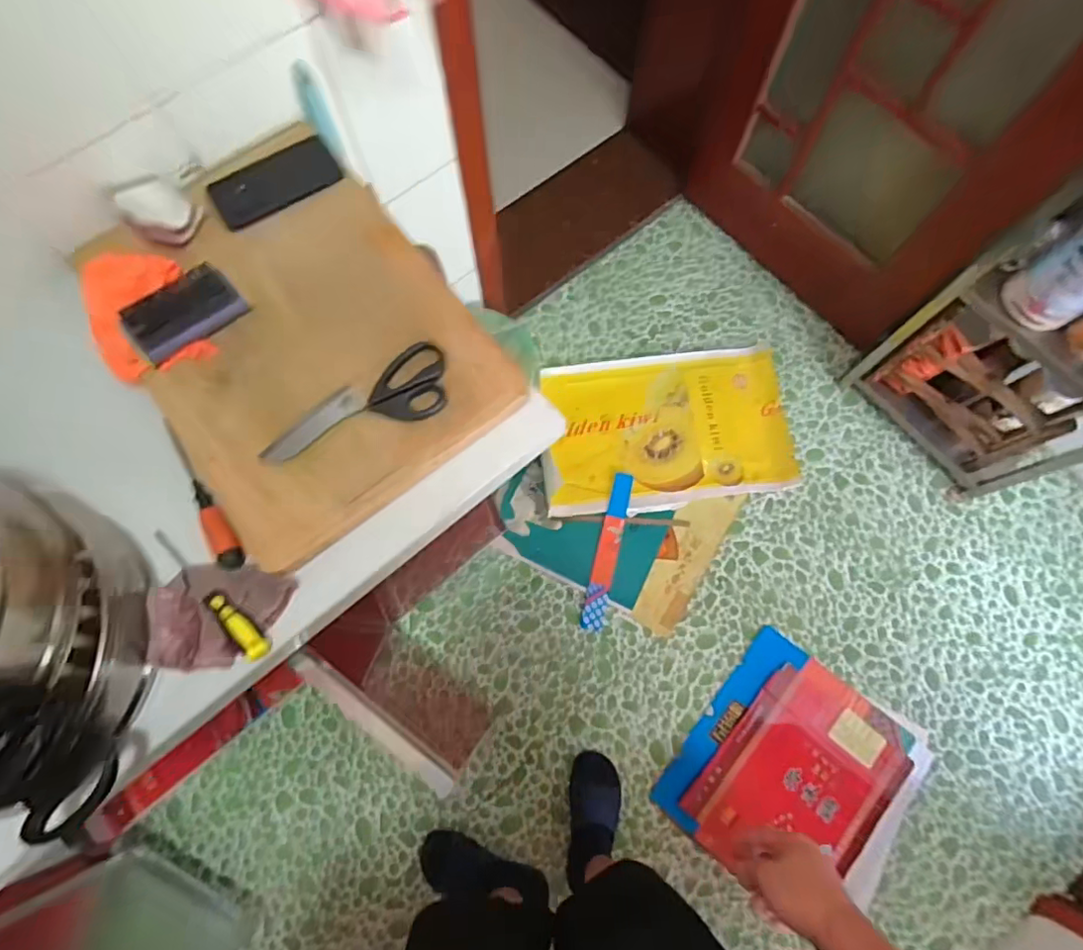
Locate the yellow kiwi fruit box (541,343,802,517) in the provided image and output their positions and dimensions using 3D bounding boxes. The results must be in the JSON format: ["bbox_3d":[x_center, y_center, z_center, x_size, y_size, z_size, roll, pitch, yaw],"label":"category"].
[{"bbox_3d":[0.323,-0.124,1.441,0.631,0.070,0.396,-6,74,0],"label":"yellow kiwi fruit box"}]

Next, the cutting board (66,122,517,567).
[{"bbox_3d":[-0.290,-0.171,0.649,0.344,0.022,0.463,-38,79,-10],"label":"cutting board"}]

